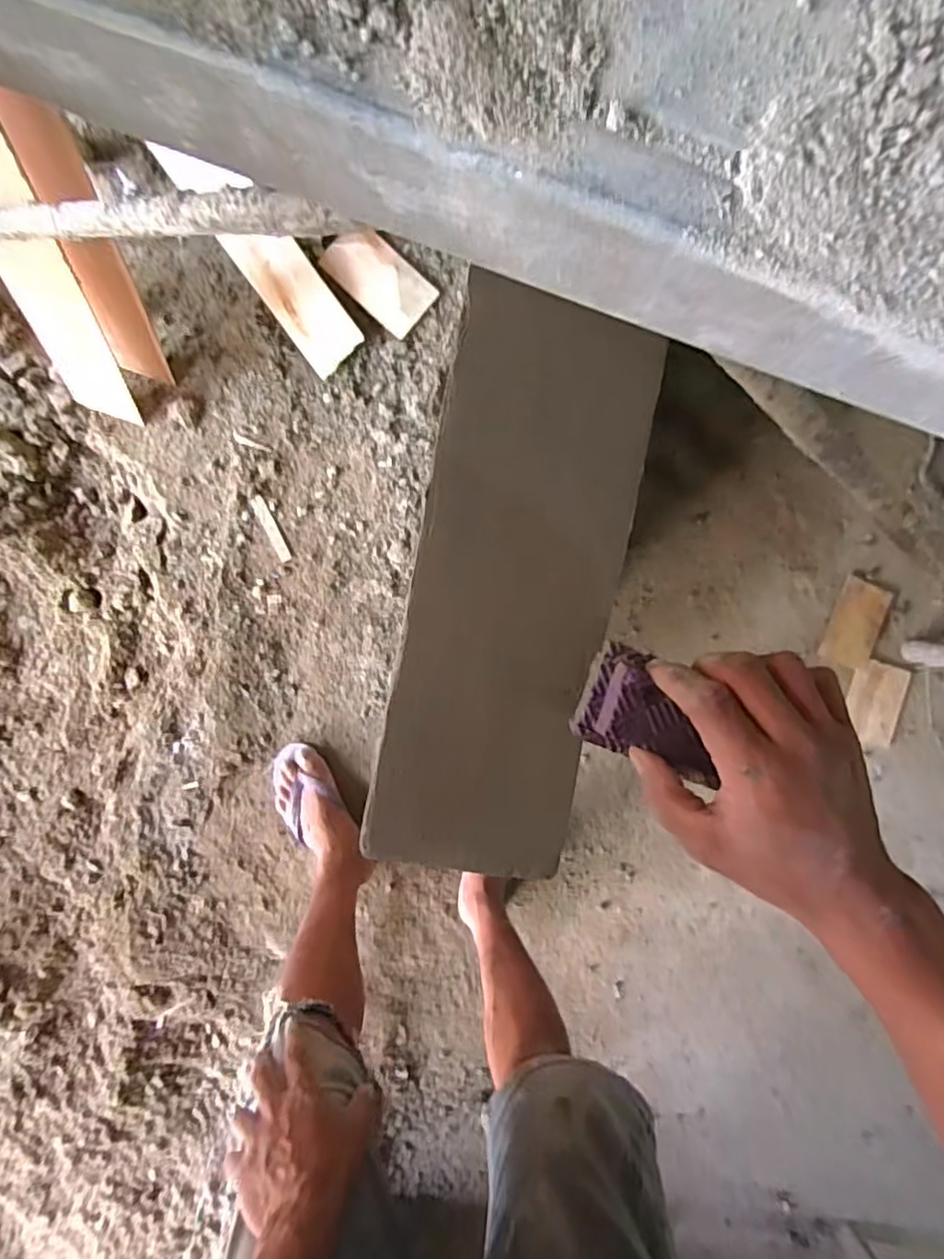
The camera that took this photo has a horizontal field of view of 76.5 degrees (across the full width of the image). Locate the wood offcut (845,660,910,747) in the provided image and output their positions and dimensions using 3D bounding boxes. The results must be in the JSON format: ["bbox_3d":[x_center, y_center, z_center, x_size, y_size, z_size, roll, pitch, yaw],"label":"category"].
[{"bbox_3d":[0.779,0.142,1.152,0.115,0.012,0.154,16,93,-5],"label":"wood offcut"}]

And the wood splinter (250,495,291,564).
[{"bbox_3d":[-0.351,-0.176,1.051,0.021,0.006,0.121,-26,96,-2],"label":"wood splinter"}]

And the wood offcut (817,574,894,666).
[{"bbox_3d":[0.735,-0.010,1.136,0.096,0.015,0.160,21,93,-6],"label":"wood offcut"}]

